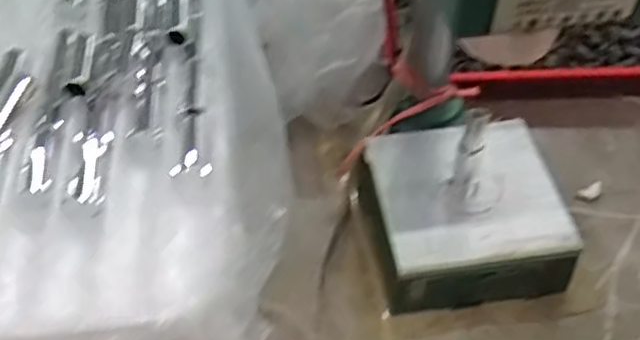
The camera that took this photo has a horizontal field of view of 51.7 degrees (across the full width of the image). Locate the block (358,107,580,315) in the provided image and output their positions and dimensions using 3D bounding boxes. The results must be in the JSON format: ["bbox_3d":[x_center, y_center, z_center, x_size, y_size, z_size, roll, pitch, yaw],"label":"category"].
[{"bbox_3d":[0.098,0.028,0.469,0.134,0.051,0.129,-9,50,-6],"label":"block"}]

